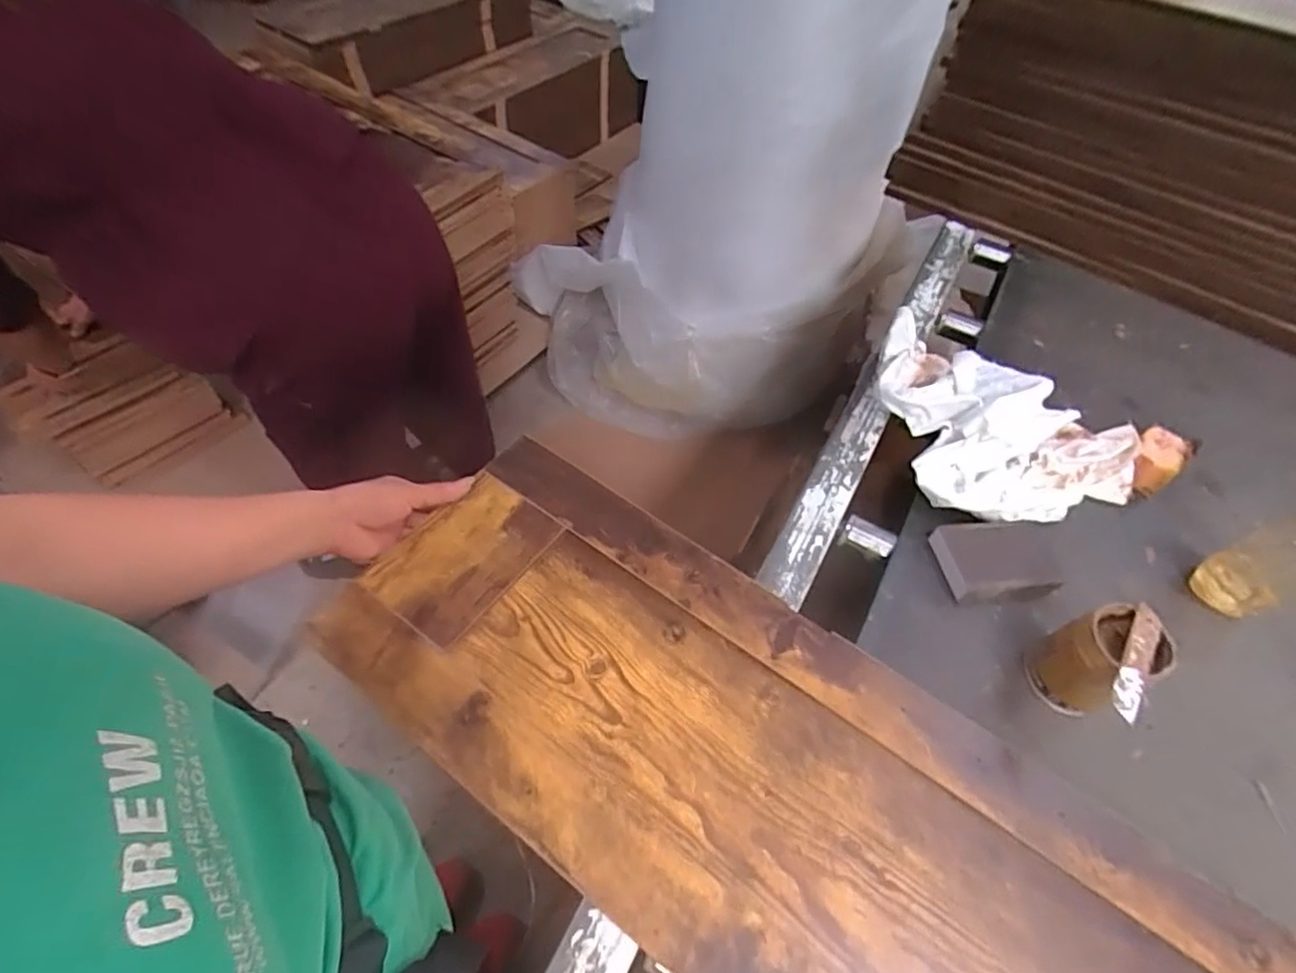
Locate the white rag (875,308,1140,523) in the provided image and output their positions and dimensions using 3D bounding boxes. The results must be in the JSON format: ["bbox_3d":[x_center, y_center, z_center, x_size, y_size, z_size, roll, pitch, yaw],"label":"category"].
[{"bbox_3d":[0.343,-0.068,0.663,0.205,0.078,0.297,-32,63,-23],"label":"white rag"}]

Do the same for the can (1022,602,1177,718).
[{"bbox_3d":[0.365,0.142,0.509,0.061,0.088,0.059,2,55,-2],"label":"can"}]

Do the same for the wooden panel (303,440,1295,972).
[{"bbox_3d":[0.122,0.247,0.454,0.798,0.014,0.268,32,59,18],"label":"wooden panel"}]

